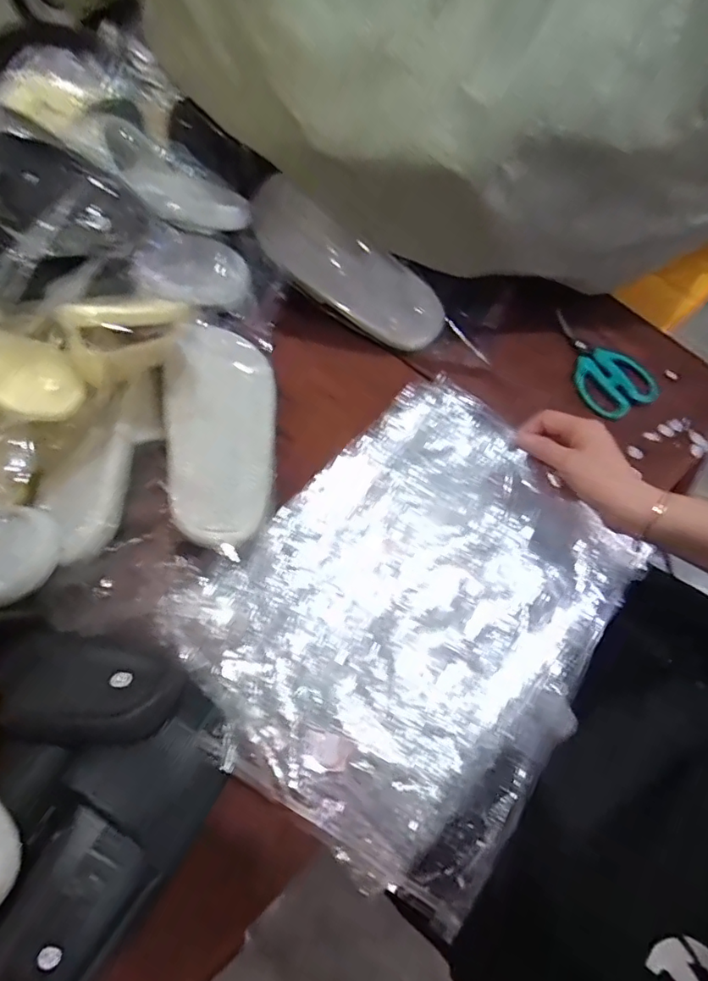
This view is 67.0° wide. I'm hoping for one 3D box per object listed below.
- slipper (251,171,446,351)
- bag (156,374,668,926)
[{"bbox_3d":[-0.013,-0.267,0.628,0.276,0.053,0.086,39,70,2],"label":"slipper"},{"bbox_3d":[0.063,0.102,0.506,0.330,0.048,0.405,41,71,16],"label":"bag"}]

